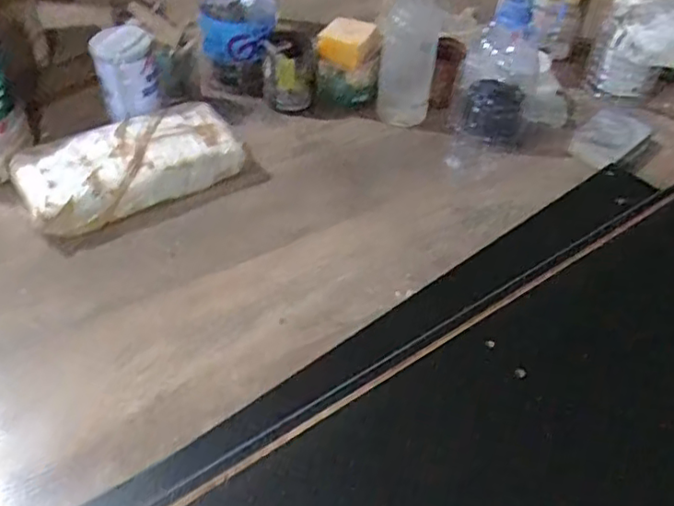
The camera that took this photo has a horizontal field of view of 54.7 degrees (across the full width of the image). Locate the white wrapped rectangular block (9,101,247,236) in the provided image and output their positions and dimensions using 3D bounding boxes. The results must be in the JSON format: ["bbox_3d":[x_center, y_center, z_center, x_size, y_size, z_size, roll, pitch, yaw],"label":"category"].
[{"bbox_3d":[-0.221,-0.095,0.708,0.232,0.060,0.102,-24,52,-25],"label":"white wrapped rectangular block"}]

